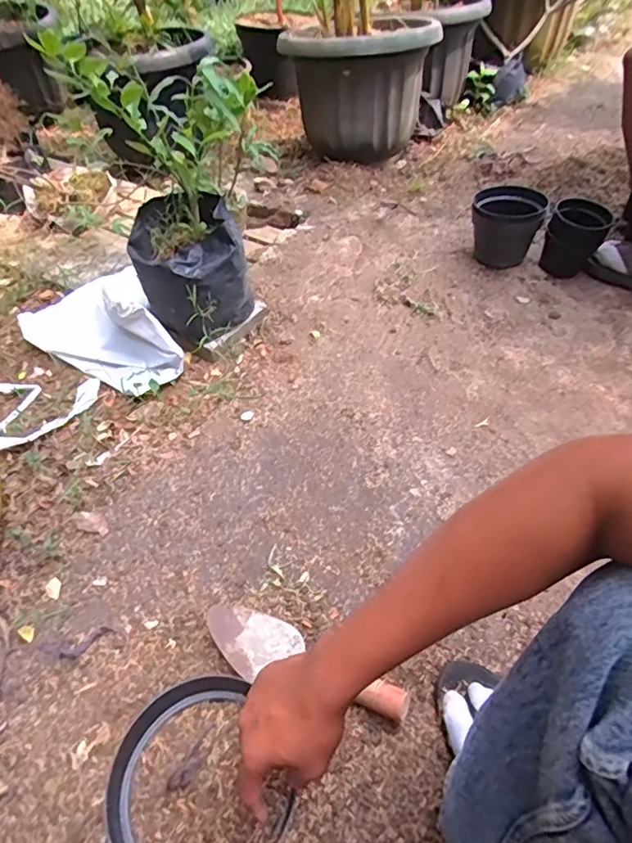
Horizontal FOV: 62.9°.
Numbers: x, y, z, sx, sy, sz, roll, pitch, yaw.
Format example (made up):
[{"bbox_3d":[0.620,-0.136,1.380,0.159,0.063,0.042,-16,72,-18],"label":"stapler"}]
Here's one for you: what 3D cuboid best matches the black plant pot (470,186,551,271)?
[{"bbox_3d":[0.486,-0.497,1.338,0.168,0.157,0.168,-1,48,1],"label":"black plant pot"}]

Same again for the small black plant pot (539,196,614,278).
[{"bbox_3d":[0.617,-0.436,1.232,0.130,0.142,0.119,17,50,20],"label":"small black plant pot"}]

